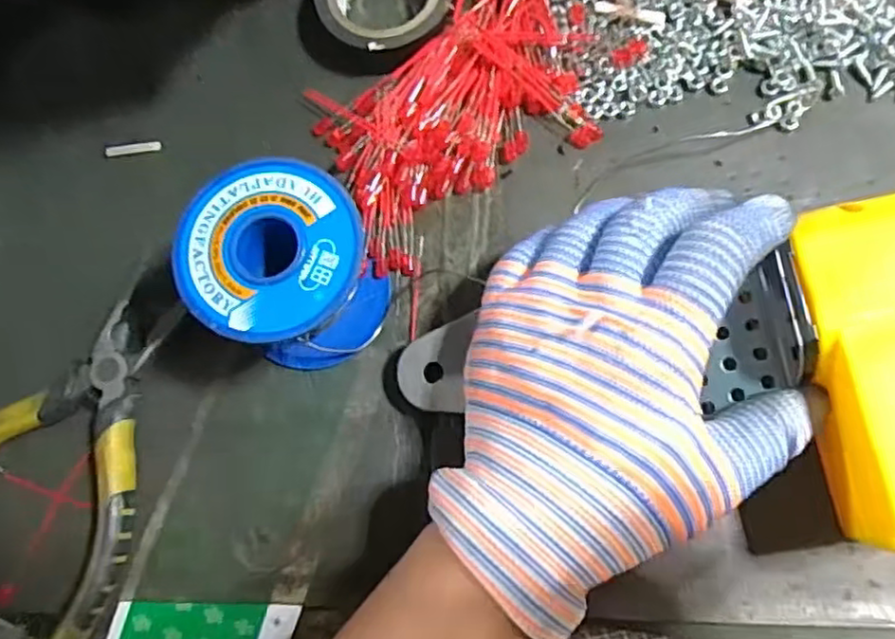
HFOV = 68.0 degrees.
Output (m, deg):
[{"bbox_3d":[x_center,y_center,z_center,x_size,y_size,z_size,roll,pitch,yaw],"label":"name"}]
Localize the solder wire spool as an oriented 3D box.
[{"bbox_3d":[-0.058,-0.017,0.245,0.062,0.060,0.064,-20,79,0],"label":"solder wire spool"}]

